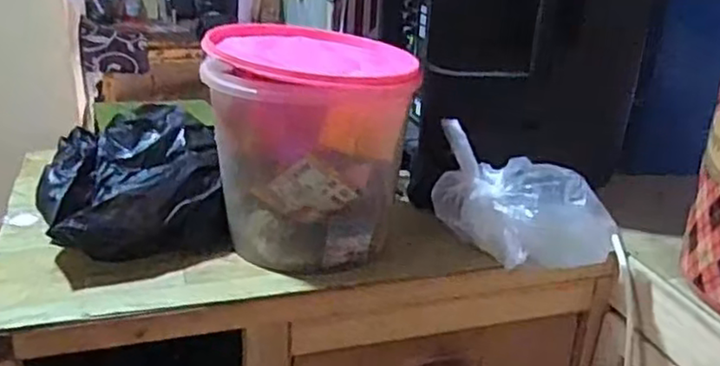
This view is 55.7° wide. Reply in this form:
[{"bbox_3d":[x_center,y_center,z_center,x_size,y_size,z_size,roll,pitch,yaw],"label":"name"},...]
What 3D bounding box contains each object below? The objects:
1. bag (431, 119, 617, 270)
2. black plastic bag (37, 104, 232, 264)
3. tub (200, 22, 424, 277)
[{"bbox_3d":[0.198,0.034,0.832,0.223,0.118,0.100,11,26,10],"label":"bag"},{"bbox_3d":[-0.286,0.007,0.856,0.220,0.140,0.170,-16,30,-33],"label":"black plastic bag"},{"bbox_3d":[-0.059,-0.051,0.850,0.239,0.240,0.213,-1,25,-5],"label":"tub"}]

